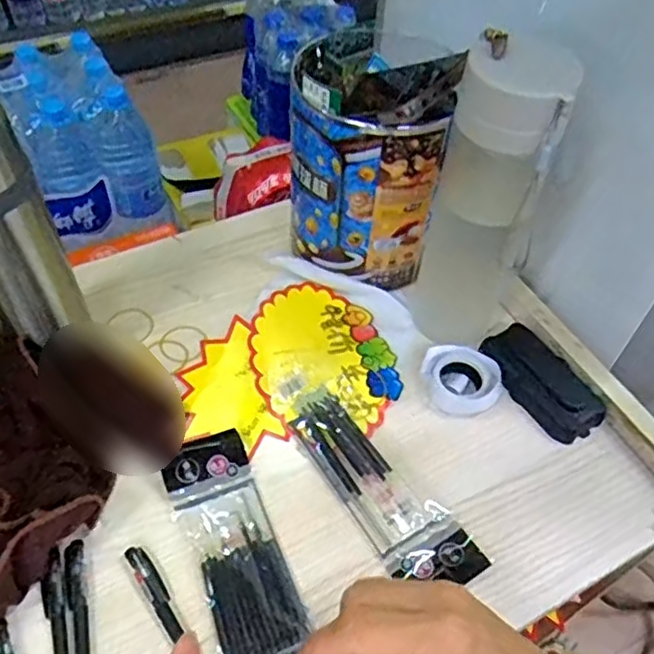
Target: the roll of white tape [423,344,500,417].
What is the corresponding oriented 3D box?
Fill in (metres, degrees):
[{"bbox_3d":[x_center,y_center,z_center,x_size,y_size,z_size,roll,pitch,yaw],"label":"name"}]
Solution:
[{"bbox_3d":[0.112,0.043,0.541,0.065,0.020,0.052,17,53,10],"label":"roll of white tape"}]

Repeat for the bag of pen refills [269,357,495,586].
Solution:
[{"bbox_3d":[0.026,0.107,0.490,0.057,0.007,0.211,-29,60,-23],"label":"bag of pen refills"}]

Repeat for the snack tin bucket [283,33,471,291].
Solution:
[{"bbox_3d":[0.039,-0.153,0.551,0.126,0.198,0.126,17,53,10],"label":"snack tin bucket"}]

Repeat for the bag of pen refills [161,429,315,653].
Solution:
[{"bbox_3d":[-0.065,0.152,0.454,0.061,0.014,0.163,-17,55,-16],"label":"bag of pen refills"}]

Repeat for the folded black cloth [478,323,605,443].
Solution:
[{"bbox_3d":[0.178,0.046,0.546,0.056,0.026,0.108,-25,58,-21],"label":"folded black cloth"}]

